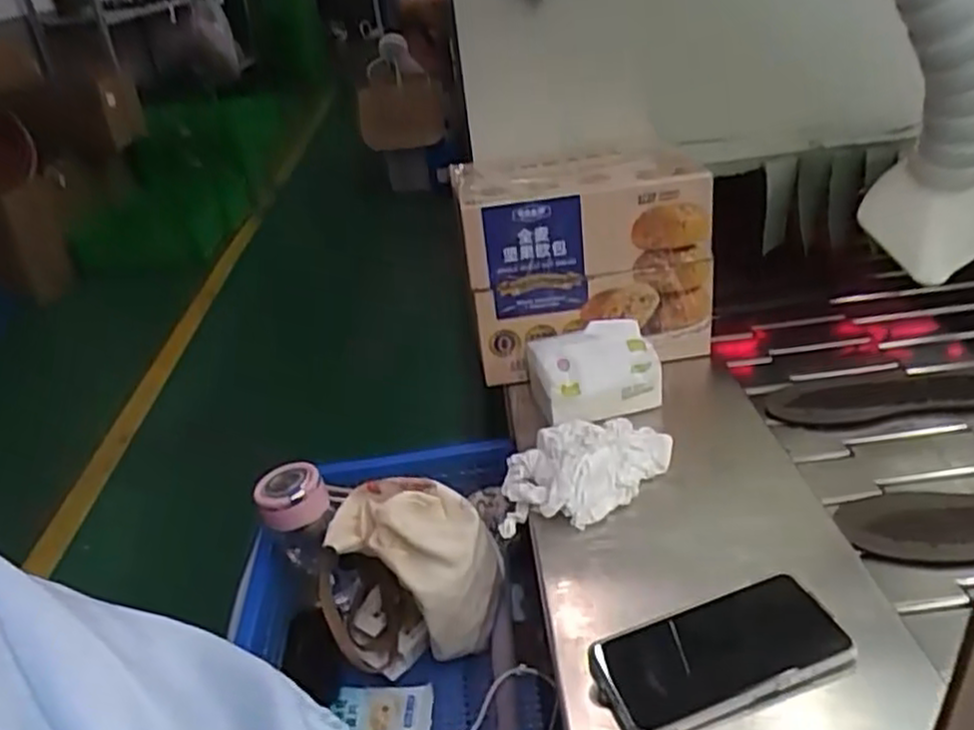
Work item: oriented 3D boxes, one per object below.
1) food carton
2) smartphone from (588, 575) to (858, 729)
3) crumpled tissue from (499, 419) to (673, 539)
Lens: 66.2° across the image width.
[{"bbox_3d":[0.106,-0.124,0.870,0.263,0.203,0.168,-8,30,-3],"label":"food carton"},{"bbox_3d":[0.158,0.202,0.511,0.165,0.018,0.086,-14,29,-10],"label":"smartphone"},{"bbox_3d":[0.093,0.089,0.690,0.155,0.051,0.133,-2,30,7],"label":"crumpled tissue"}]

